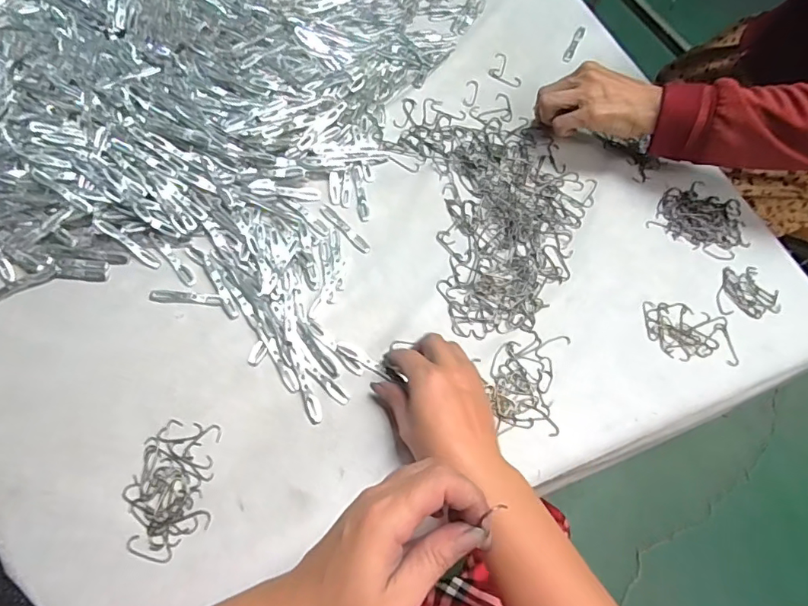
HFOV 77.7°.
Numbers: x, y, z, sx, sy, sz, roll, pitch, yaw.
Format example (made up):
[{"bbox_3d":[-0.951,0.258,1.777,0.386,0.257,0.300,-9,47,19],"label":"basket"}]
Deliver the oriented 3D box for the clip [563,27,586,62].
[{"bbox_3d":[0.222,-0.337,0.654,0.012,0.006,0.073,25,63,9],"label":"clip"}]

